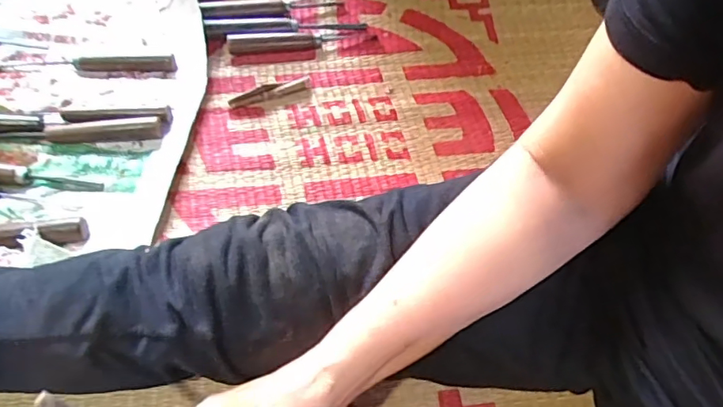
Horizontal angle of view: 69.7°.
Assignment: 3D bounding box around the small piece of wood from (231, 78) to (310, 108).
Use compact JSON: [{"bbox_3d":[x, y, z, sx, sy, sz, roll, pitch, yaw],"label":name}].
[{"bbox_3d":[-0.100,-0.122,0.565,0.089,0.013,0.015,-17,66,-12],"label":"small piece of wood"}]

